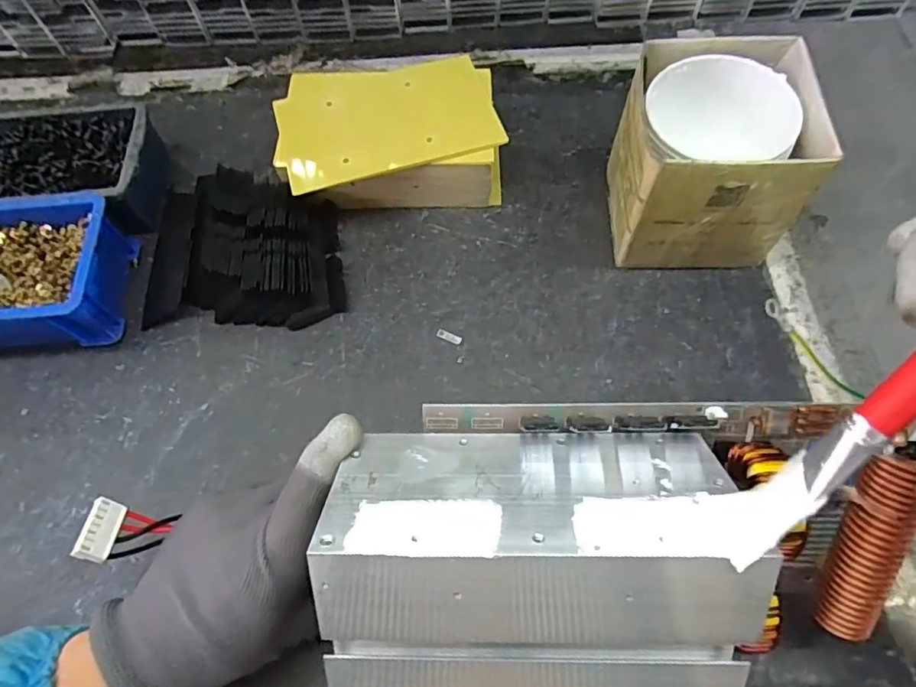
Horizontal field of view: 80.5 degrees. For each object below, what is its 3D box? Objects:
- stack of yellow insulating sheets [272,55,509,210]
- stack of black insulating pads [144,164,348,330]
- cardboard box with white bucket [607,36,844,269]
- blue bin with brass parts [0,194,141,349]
[{"bbox_3d":[-0.053,-0.161,0.434,0.168,0.058,0.120,-10,64,-2],"label":"stack of yellow insulating sheets"},{"bbox_3d":[-0.162,-0.075,0.410,0.144,0.033,0.127,-3,64,2],"label":"stack of black insulating pads"},{"bbox_3d":[0.170,-0.126,0.380,0.103,0.107,0.111,1,64,4],"label":"cardboard box with white bucket"},{"bbox_3d":[-0.317,-0.048,0.388,0.142,0.055,0.108,-3,64,1],"label":"blue bin with brass parts"}]

